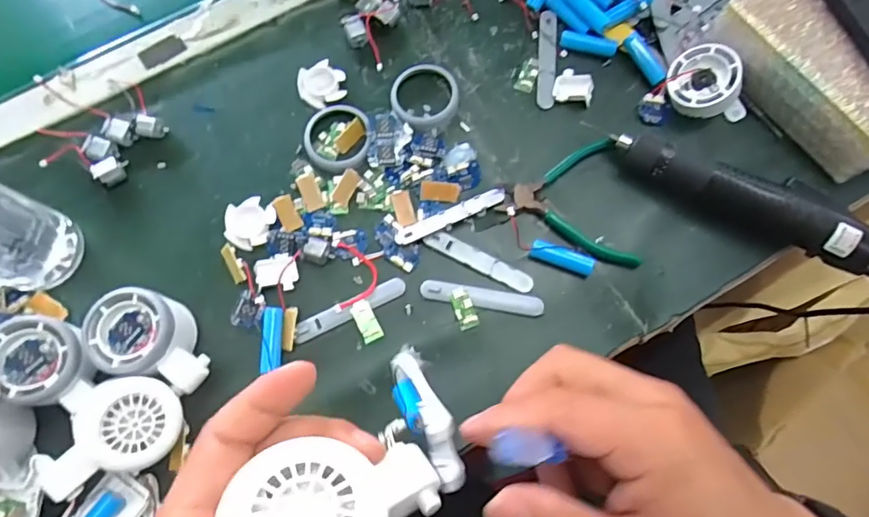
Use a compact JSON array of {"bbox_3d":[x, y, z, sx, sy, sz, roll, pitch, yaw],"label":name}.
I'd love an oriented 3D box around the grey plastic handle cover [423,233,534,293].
[{"bbox_3d":[0.036,0.002,0.419,0.090,0.004,0.015,28,77,6],"label":"grey plastic handle cover"}]

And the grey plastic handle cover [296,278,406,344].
[{"bbox_3d":[-0.066,0.039,0.410,0.091,0.004,0.016,-26,77,-7],"label":"grey plastic handle cover"}]

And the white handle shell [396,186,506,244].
[{"bbox_3d":[0.013,-0.034,0.426,0.095,0.006,0.014,-25,77,-7],"label":"white handle shell"}]

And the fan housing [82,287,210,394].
[{"bbox_3d":[-0.200,0.058,0.381,0.078,0.050,0.059,13,76,2],"label":"fan housing"}]

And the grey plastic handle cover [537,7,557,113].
[{"bbox_3d":[0.100,-0.178,0.467,0.015,0.006,0.094,4,75,0],"label":"grey plastic handle cover"}]

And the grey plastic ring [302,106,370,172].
[{"bbox_3d":[-0.082,-0.103,0.443,0.056,0.007,0.059,0,76,-1],"label":"grey plastic ring"}]

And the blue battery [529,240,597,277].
[{"bbox_3d":[0.101,-0.001,0.412,0.051,0.018,0.014,21,76,4],"label":"blue battery"}]

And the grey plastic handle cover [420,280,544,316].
[{"bbox_3d":[0.037,0.031,0.411,0.095,0.004,0.014,10,76,2],"label":"grey plastic handle cover"}]

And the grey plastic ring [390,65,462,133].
[{"bbox_3d":[-0.008,-0.140,0.452,0.057,0.013,0.058,0,76,-1],"label":"grey plastic ring"}]

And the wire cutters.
[{"bbox_3d":[0.126,-0.054,0.426,0.114,0.009,0.092,27,77,6],"label":"wire cutters"}]

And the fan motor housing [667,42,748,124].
[{"bbox_3d":[0.230,-0.148,0.447,0.056,0.045,0.058,-5,86,28],"label":"fan motor housing"}]

